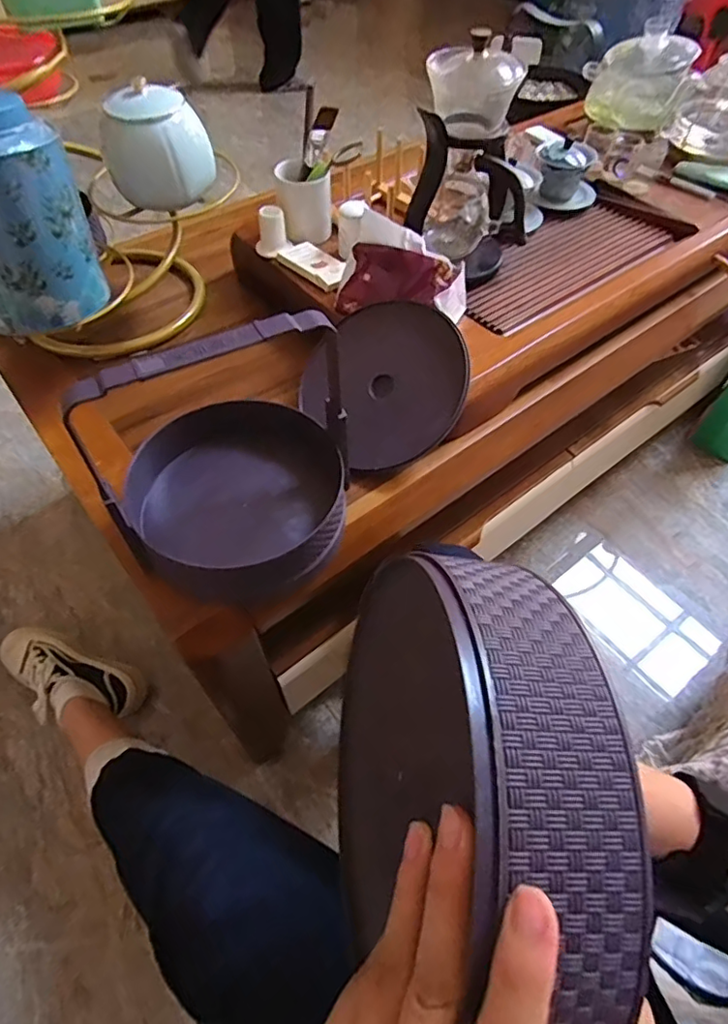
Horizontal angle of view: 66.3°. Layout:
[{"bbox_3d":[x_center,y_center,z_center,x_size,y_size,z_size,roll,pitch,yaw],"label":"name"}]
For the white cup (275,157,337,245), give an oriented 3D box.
[{"bbox_3d":[-0.081,-0.448,0.796,0.076,0.094,0.065,-4,54,-3],"label":"white cup"}]

